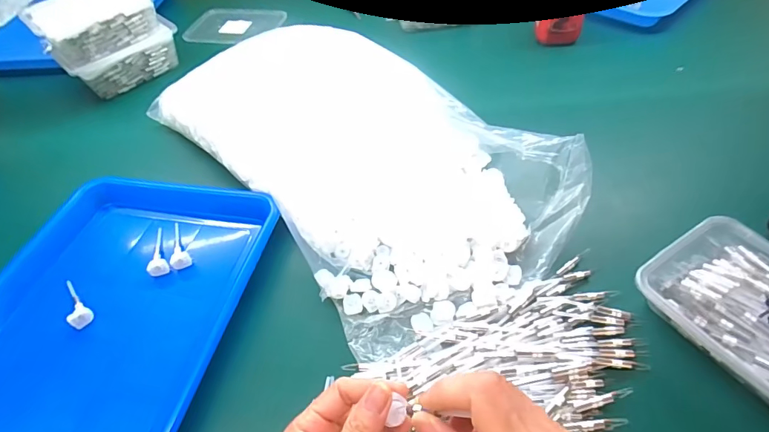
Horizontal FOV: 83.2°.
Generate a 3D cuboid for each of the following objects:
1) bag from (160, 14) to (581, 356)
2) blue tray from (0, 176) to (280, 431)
[{"bbox_3d":[-0.040,-0.088,0.488,0.281,0.075,0.478,-34,55,-20],"label":"bag"},{"bbox_3d":[-0.257,0.097,0.402,0.255,0.042,0.352,6,52,11],"label":"blue tray"}]

